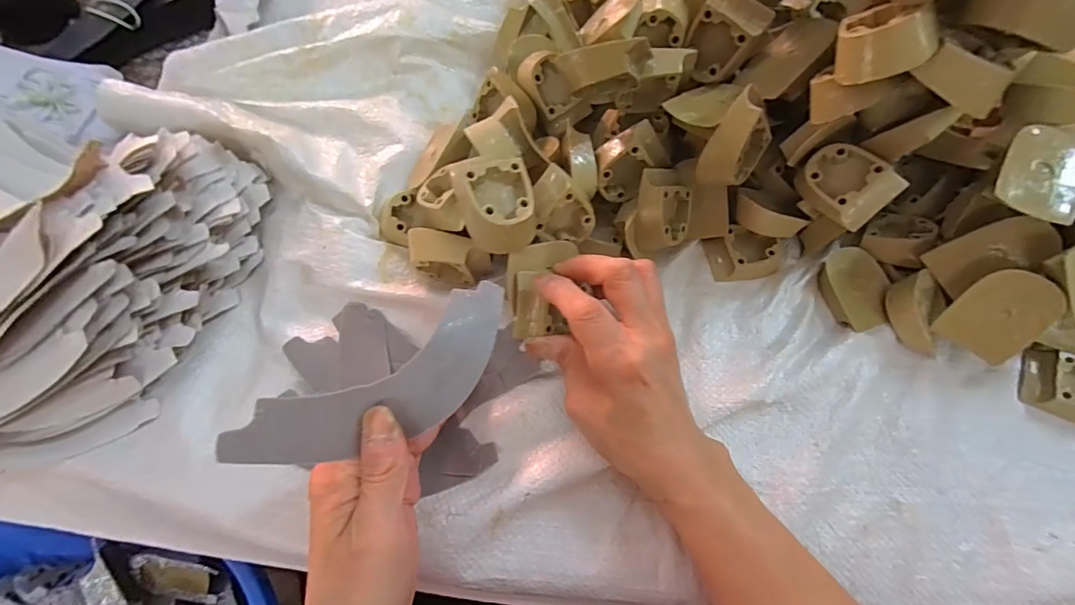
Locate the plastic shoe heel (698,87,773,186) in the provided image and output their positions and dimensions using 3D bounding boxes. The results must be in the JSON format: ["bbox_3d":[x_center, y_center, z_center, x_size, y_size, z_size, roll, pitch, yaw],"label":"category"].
[{"bbox_3d":[0.125,-0.097,0.281,0.027,0.041,0.054,25,97,49],"label":"plastic shoe heel"}]

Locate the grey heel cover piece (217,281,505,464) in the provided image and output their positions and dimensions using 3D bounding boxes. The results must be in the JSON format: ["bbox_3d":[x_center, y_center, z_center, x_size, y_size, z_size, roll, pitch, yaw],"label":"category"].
[{"bbox_3d":[-0.061,0.038,0.202,0.130,0.011,0.046,-33,92,-26],"label":"grey heel cover piece"}]

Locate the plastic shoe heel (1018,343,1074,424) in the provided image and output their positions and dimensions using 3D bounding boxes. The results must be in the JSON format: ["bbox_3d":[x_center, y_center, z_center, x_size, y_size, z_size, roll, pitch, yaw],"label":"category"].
[{"bbox_3d":[0.353,0.055,0.297,0.046,0.022,0.045,25,70,7],"label":"plastic shoe heel"}]

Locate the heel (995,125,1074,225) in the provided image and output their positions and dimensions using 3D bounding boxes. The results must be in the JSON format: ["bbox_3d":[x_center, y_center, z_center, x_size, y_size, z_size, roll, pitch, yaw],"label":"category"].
[{"bbox_3d":[0.283,-0.074,0.252,0.040,0.016,0.055,25,70,7],"label":"heel"}]

